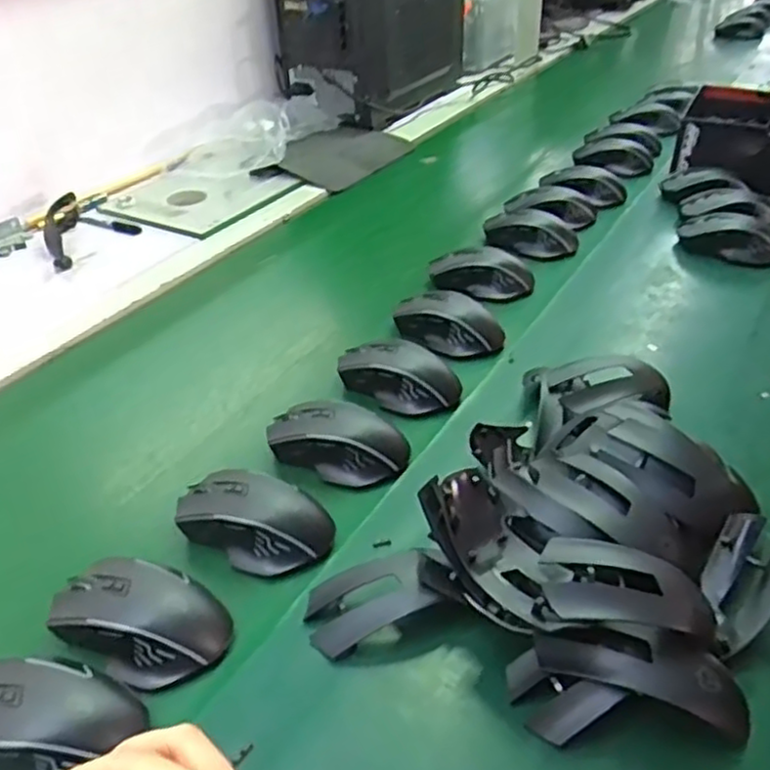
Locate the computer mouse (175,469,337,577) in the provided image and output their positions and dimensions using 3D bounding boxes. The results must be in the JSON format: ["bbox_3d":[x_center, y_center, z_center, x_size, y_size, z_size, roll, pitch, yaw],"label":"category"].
[{"bbox_3d":[-0.098,0.098,0.525,0.110,0.037,0.070,16,40,22],"label":"computer mouse"}]

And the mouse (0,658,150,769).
[{"bbox_3d":[-0.198,0.188,0.406,0.101,0.038,0.065,9,38,14],"label":"mouse"}]

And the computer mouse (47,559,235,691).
[{"bbox_3d":[-0.158,0.146,0.461,0.111,0.036,0.068,14,39,20],"label":"computer mouse"}]

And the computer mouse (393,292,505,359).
[{"bbox_3d":[0.065,-0.068,0.740,0.109,0.041,0.057,20,42,27],"label":"computer mouse"}]

